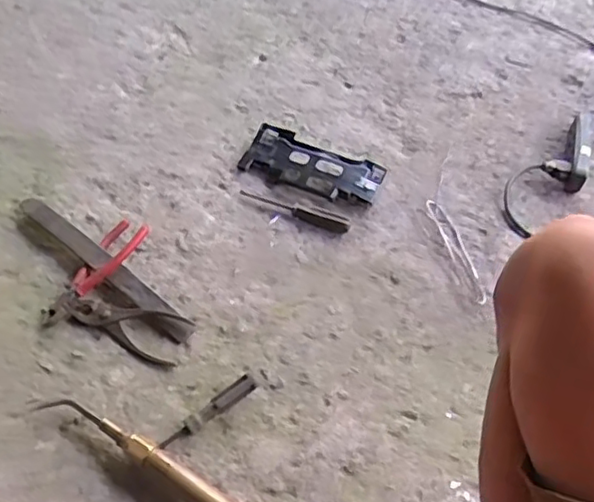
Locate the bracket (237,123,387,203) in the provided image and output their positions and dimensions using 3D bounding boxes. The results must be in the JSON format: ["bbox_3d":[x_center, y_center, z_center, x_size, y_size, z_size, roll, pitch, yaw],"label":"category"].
[{"bbox_3d":[0.022,-0.128,0.933,0.205,0.030,0.089,23,54,12],"label":"bracket"}]

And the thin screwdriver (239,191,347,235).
[{"bbox_3d":[-0.003,-0.058,0.885,0.159,0.012,0.025,19,53,9],"label":"thin screwdriver"}]

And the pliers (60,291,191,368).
[{"bbox_3d":[-0.213,0.087,0.763,0.160,0.014,0.063,17,53,8],"label":"pliers"}]

